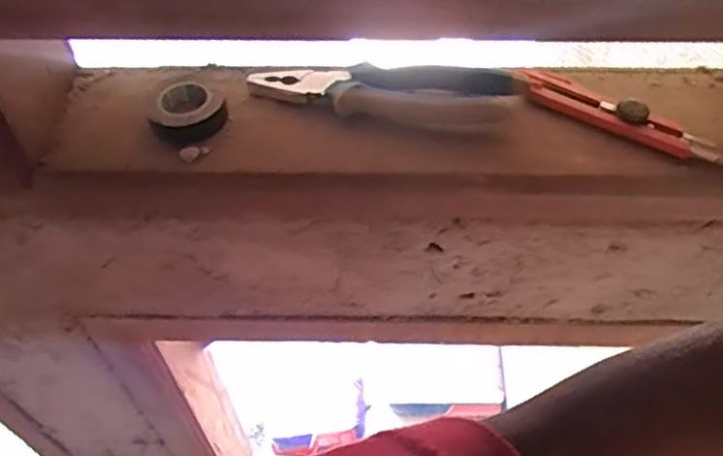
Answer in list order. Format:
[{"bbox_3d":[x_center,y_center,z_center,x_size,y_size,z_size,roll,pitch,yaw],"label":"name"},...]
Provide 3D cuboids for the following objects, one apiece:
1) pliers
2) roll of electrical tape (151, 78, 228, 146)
[{"bbox_3d":[0.016,-0.101,0.498,0.194,0.021,0.045,4,53,5],"label":"pliers"},{"bbox_3d":[-0.126,-0.086,0.491,0.055,0.013,0.056,-1,53,1],"label":"roll of electrical tape"}]

